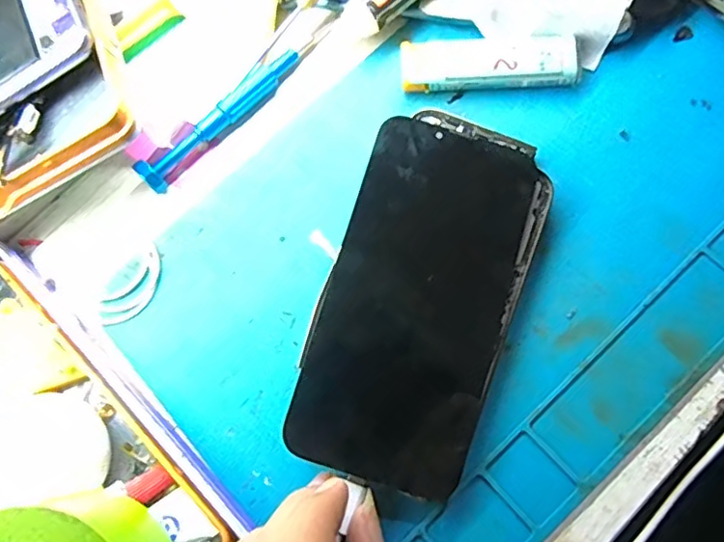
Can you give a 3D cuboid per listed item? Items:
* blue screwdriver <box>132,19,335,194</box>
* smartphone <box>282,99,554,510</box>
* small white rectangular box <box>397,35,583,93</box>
[{"bbox_3d":[-0.056,-0.079,0.267,0.112,0.015,0.012,-44,75,-8],"label":"blue screwdriver"},{"bbox_3d":[0.025,0.006,0.229,0.071,0.016,0.151,18,78,5],"label":"smartphone"},{"bbox_3d":[0.057,-0.094,0.259,0.076,0.007,0.027,-1,79,1],"label":"small white rectangular box"}]

